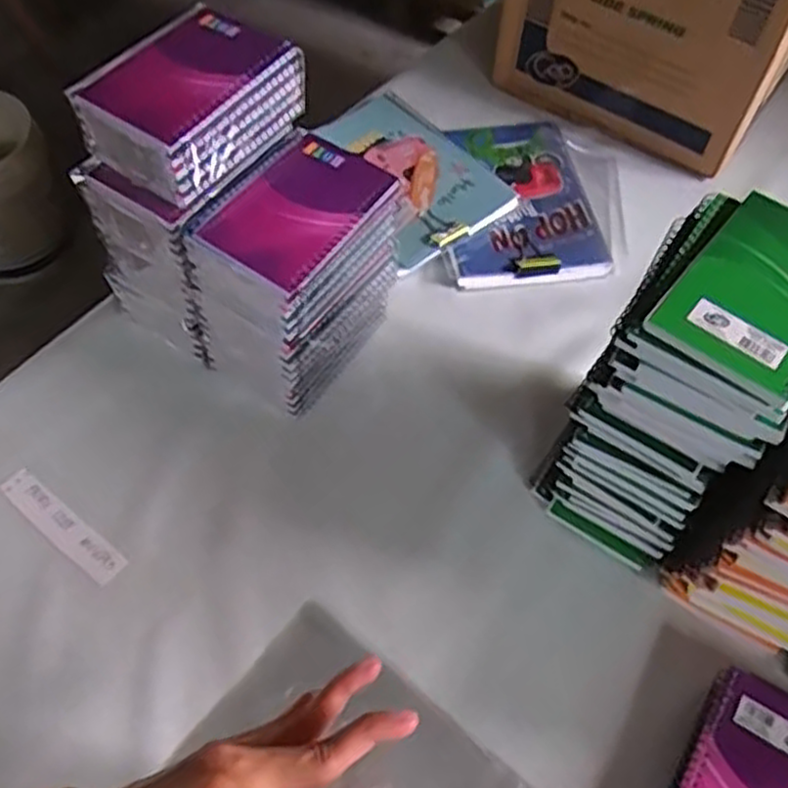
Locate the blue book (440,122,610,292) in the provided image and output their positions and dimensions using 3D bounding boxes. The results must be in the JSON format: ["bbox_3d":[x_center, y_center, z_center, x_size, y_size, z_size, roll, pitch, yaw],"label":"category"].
[{"bbox_3d":[0.123,-0.204,0.772,0.147,0.011,0.230,-3,56,-5],"label":"blue book"}]

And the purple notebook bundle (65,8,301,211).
[{"bbox_3d":[-0.139,-0.206,0.529,0.086,0.064,0.134,30,59,16],"label":"purple notebook bundle"}]

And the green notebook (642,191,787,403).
[{"bbox_3d":[0.205,-0.056,0.413,0.083,0.009,0.128,35,61,19],"label":"green notebook"}]

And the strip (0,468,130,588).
[{"bbox_3d":[-0.248,0.098,0.567,0.122,0.004,0.025,34,56,21],"label":"strip"}]

